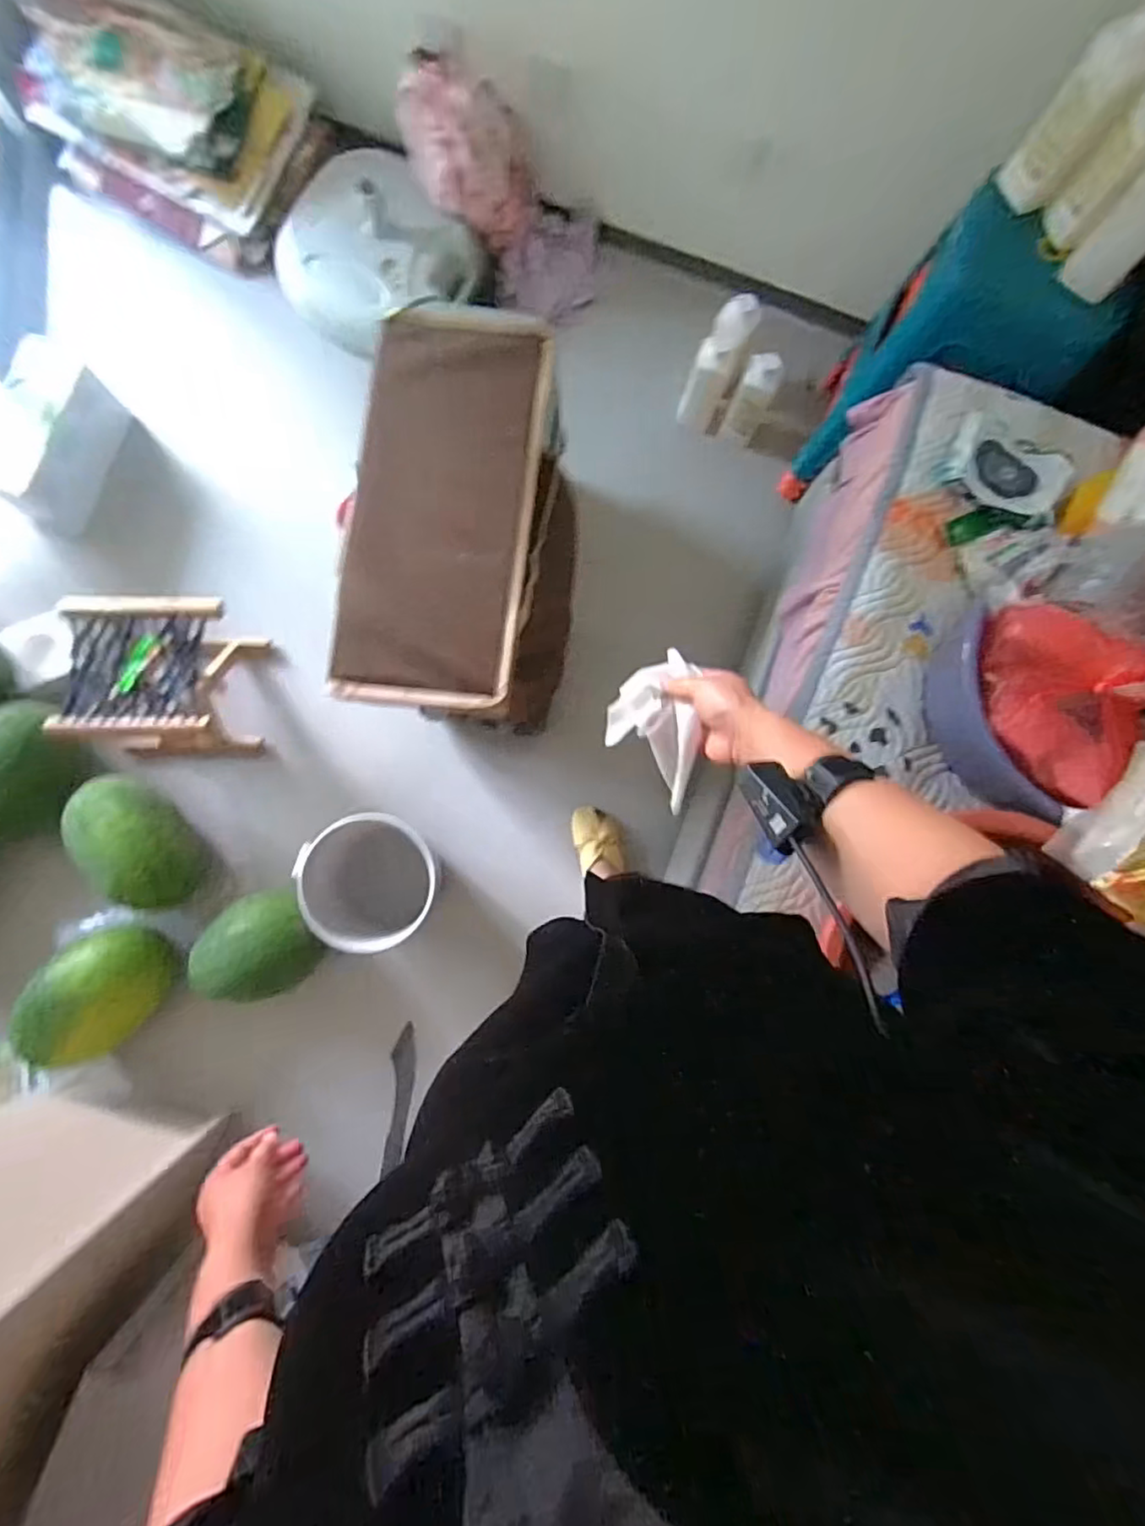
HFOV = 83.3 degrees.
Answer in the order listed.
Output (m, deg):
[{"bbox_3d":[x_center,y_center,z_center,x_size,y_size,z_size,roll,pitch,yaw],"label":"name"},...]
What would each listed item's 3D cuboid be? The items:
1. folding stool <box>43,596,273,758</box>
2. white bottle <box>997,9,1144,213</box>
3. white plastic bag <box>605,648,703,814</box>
[{"bbox_3d":[-0.796,-0.160,1.280,0.275,0.242,0.268,1,83,-4],"label":"folding stool"},{"bbox_3d":[0.721,-0.924,0.924,0.090,0.221,0.094,37,82,1],"label":"white bottle"},{"bbox_3d":[0.077,-0.033,0.632,0.080,0.047,0.149,2,83,-4],"label":"white plastic bag"}]

